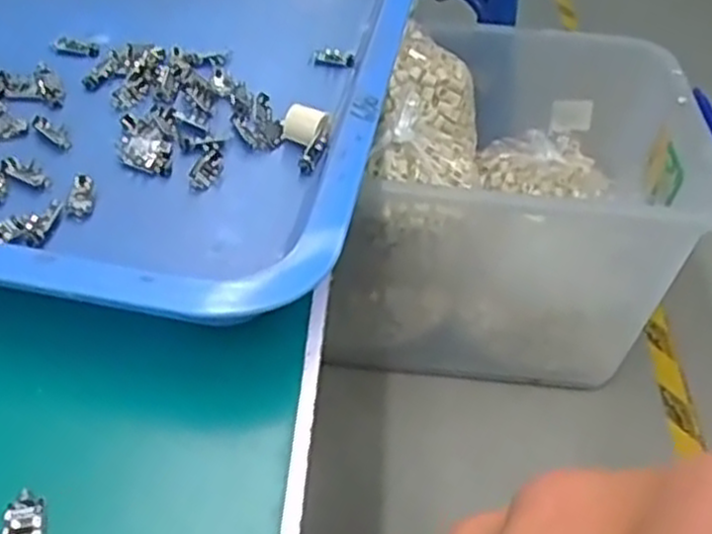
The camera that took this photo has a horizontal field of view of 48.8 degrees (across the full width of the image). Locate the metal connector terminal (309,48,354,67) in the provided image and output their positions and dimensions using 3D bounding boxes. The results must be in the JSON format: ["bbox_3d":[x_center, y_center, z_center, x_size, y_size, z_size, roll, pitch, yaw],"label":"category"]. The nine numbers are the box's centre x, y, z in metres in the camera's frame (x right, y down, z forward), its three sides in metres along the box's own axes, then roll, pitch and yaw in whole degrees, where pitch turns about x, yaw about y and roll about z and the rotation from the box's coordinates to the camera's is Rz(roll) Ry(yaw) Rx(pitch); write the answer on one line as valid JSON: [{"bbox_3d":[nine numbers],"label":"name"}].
[{"bbox_3d":[-0.014,-0.124,0.466,0.027,0.006,0.015,12,44,7],"label":"metal connector terminal"}]

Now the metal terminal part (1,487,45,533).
[{"bbox_3d":[-0.104,0.082,0.245,0.011,0.007,0.026,-7,45,-13],"label":"metal terminal part"}]

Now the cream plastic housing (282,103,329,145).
[{"bbox_3d":[-0.027,-0.071,0.396,0.021,0.015,0.016,17,44,11],"label":"cream plastic housing"}]

